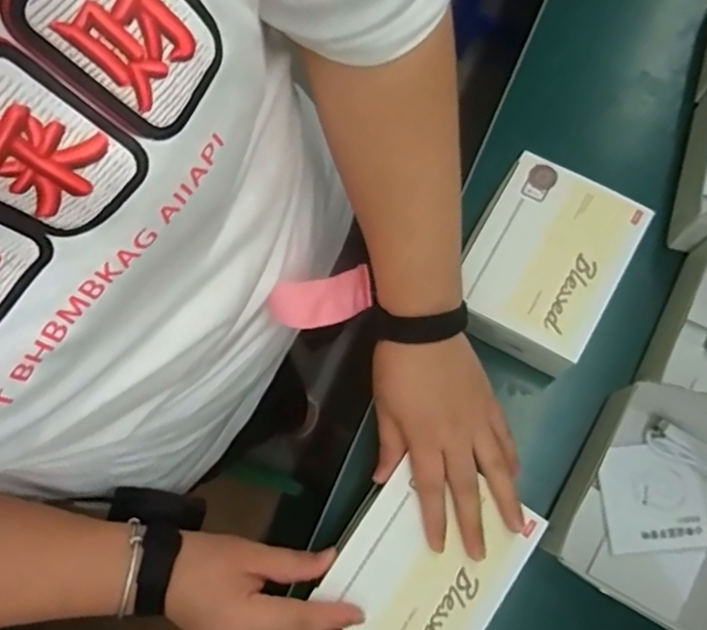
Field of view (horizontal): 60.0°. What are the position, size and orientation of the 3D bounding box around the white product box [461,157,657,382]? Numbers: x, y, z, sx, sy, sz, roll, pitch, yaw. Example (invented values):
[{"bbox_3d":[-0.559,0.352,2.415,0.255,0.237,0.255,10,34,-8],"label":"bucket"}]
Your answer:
[{"bbox_3d":[0.154,-0.041,0.515,0.116,0.068,0.146,29,76,7],"label":"white product box"}]

